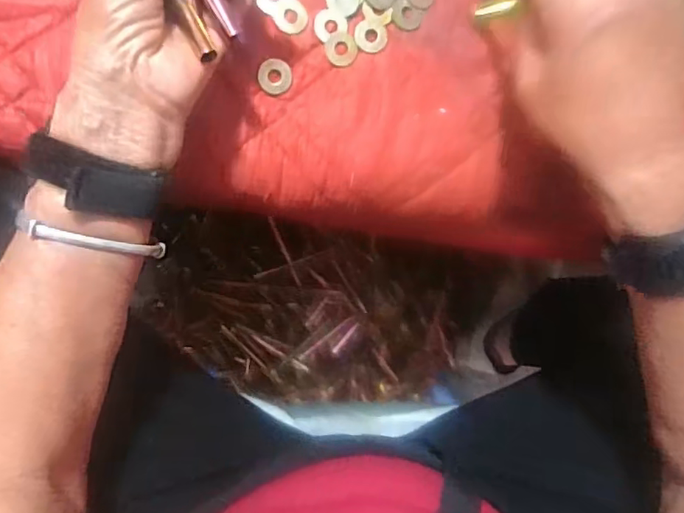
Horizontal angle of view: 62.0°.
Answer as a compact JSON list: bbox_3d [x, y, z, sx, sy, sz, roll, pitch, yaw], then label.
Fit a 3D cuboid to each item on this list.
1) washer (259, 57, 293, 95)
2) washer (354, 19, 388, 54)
[{"bbox_3d":[-0.043,-0.115,0.364,0.021,0.004,0.022,-1,94,-9],"label":"washer"},{"bbox_3d":[0.020,-0.145,0.375,0.022,0.004,0.020,10,92,-9],"label":"washer"}]

